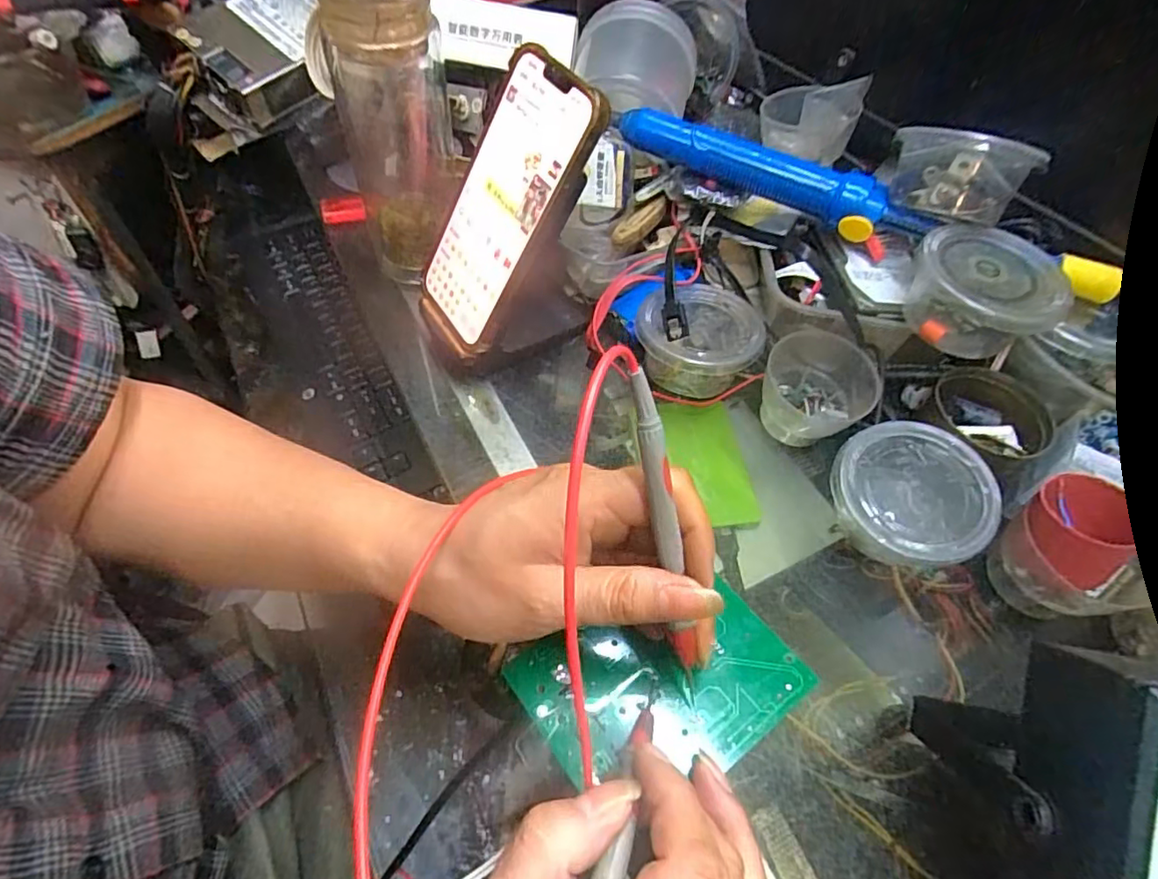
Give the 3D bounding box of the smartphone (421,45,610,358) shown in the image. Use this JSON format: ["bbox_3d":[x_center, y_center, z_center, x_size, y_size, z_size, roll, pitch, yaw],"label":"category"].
[{"bbox_3d":[-0.046,-0.134,0.357,0.020,0.167,0.079,-4,48,-46],"label":"smartphone"}]

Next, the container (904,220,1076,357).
[{"bbox_3d":[0.223,-0.082,0.333,0.074,0.039,0.069,30,57,16],"label":"container"}]

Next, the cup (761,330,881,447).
[{"bbox_3d":[0.145,-0.031,0.363,0.063,0.044,0.063,2,54,-3],"label":"cup"}]

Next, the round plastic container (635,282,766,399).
[{"bbox_3d":[0.076,-0.064,0.387,0.075,0.044,0.074,2,54,-3],"label":"round plastic container"}]

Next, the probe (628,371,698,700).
[{"bbox_3d":[0.035,0.045,0.241,0.010,0.152,0.014,-18,20,-17],"label":"probe"}]

